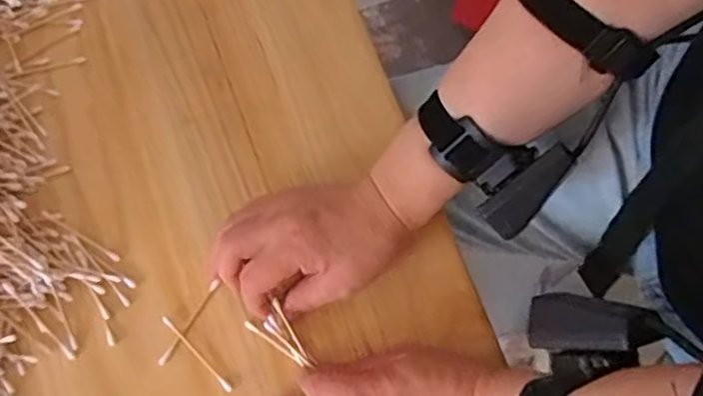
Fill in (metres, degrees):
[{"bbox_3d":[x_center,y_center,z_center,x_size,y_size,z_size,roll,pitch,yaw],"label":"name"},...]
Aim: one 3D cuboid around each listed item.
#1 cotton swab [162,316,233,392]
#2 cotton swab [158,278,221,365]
[{"bbox_3d":[-0.113,0.113,0.505,0.005,0.004,0.073,-44,76,-11],"label":"cotton swab"},{"bbox_3d":[-0.120,0.091,0.511,0.006,0.004,0.071,32,76,11],"label":"cotton swab"}]

